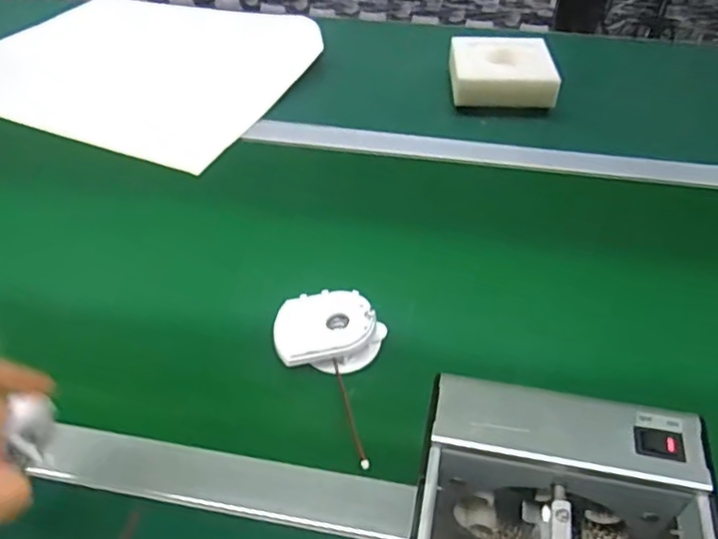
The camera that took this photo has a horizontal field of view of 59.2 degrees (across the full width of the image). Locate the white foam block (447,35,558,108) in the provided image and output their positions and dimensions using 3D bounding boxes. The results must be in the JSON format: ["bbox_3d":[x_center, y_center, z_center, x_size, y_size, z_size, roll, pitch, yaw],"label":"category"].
[{"bbox_3d":[0.183,-0.259,0.822,0.131,0.038,0.128,1,42,2],"label":"white foam block"}]

